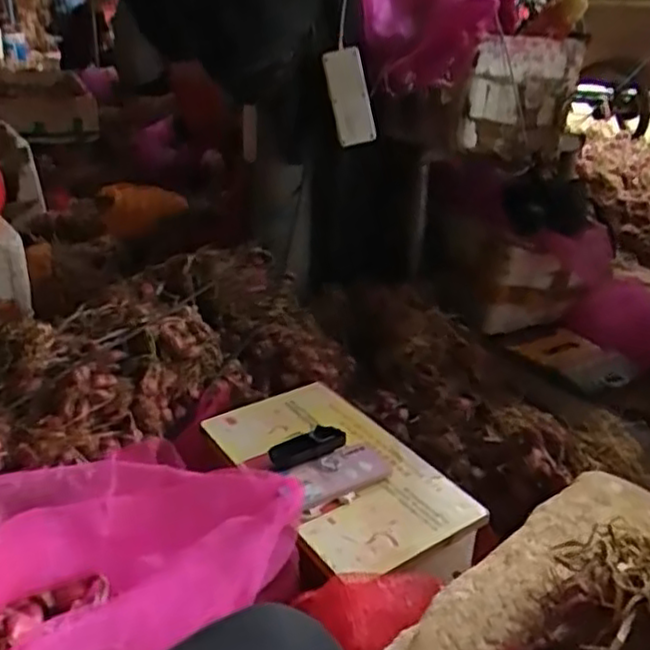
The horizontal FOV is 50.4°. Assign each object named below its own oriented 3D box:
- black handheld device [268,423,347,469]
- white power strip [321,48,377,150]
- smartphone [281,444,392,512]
[{"bbox_3d":[-0.026,0.170,0.972,0.107,0.027,0.041,-20,29,-2],"label":"black handheld device"},{"bbox_3d":[0.048,-0.446,1.360,0.079,0.179,0.029,-5,28,13],"label":"white power strip"},{"bbox_3d":[0.023,0.199,0.938,0.146,0.015,0.073,-11,40,-30],"label":"smartphone"}]

